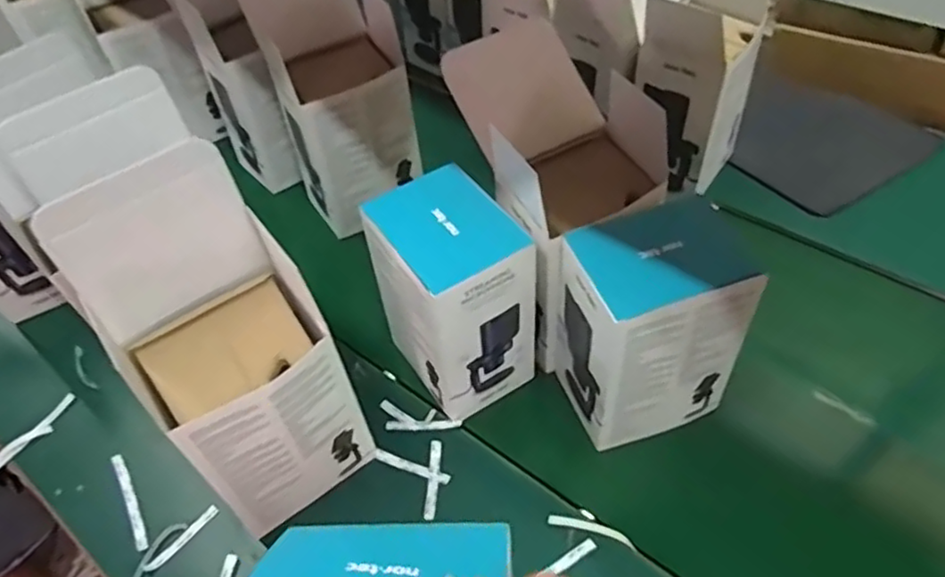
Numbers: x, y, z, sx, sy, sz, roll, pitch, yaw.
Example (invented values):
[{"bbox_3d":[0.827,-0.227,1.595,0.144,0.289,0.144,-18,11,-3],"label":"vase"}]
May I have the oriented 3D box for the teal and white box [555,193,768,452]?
[{"bbox_3d":[0.176,0.043,0.686,0.144,0.221,0.117,-18,50,-9],"label":"teal and white box"}]

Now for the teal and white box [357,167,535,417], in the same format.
[{"bbox_3d":[-0.019,0.011,0.730,0.118,0.238,0.143,-28,53,-18],"label":"teal and white box"}]

